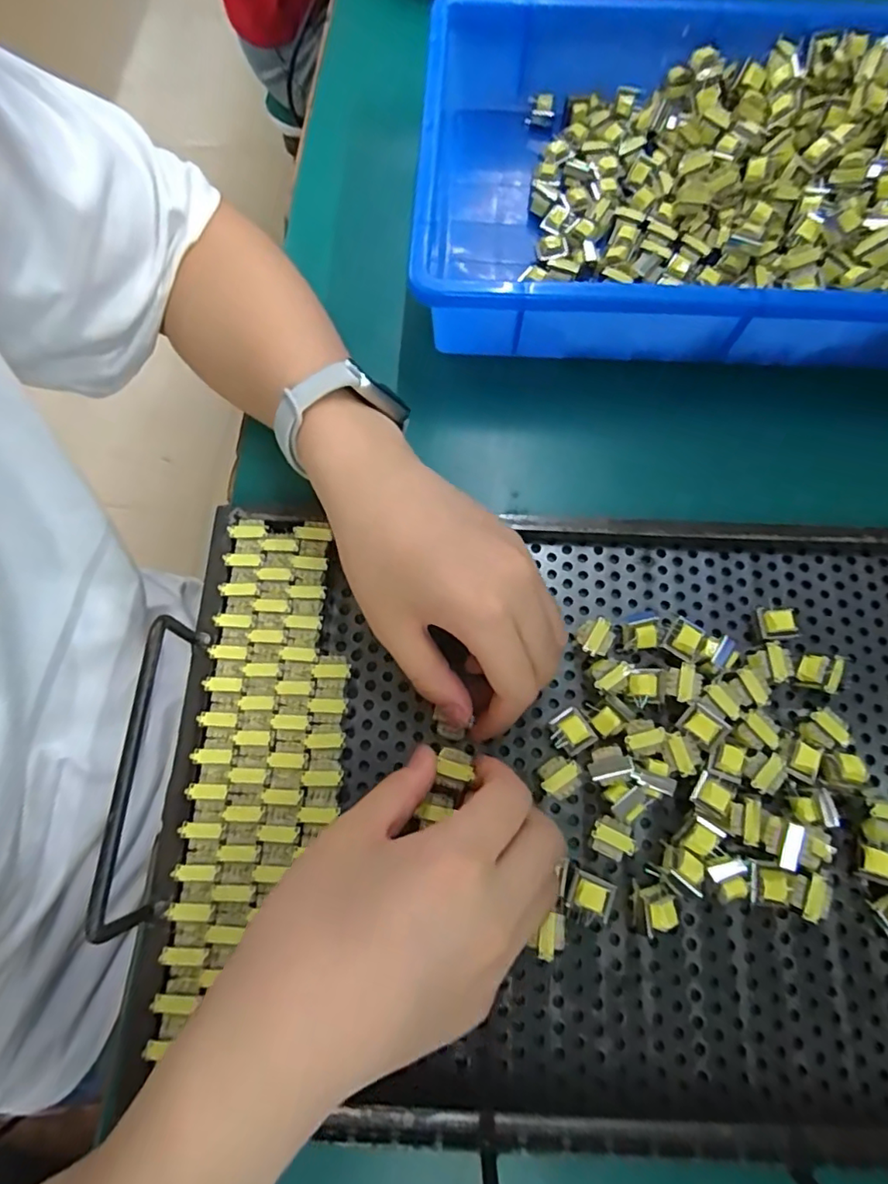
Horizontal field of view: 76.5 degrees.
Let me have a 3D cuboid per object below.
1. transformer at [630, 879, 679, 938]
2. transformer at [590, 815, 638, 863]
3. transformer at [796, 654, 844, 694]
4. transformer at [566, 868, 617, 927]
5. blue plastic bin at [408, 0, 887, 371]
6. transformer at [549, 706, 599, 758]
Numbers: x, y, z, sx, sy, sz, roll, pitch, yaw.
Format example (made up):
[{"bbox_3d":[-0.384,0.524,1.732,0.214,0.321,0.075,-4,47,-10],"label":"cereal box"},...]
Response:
[{"bbox_3d":[0.093,0.142,0.251,0.017,0.018,0.021,4,73,2],"label":"transformer"},{"bbox_3d":[0.077,0.114,0.262,0.019,0.017,0.016,25,75,8],"label":"transformer"},{"bbox_3d":[0.187,0.040,0.283,0.016,0.018,0.018,25,75,8],"label":"transformer"},{"bbox_3d":[0.064,0.137,0.253,0.017,0.017,0.021,18,74,6],"label":"transformer"},{"bbox_3d":[0.169,-0.252,0.356,0.356,0.070,0.241,3,73,2],"label":"blue plastic bin"},{"bbox_3d":[0.061,0.069,0.277,0.019,0.017,0.020,-36,76,-9],"label":"transformer"}]

